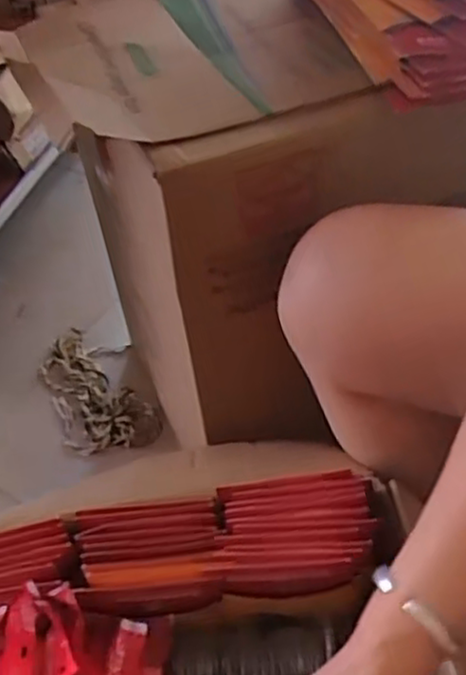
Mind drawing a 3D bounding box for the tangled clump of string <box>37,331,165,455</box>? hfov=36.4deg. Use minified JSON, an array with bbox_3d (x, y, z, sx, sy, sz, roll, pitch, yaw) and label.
[{"bbox_3d":[-0.196,0.072,1.002,0.124,0.032,0.223,-22,51,-12],"label":"tangled clump of string"}]

